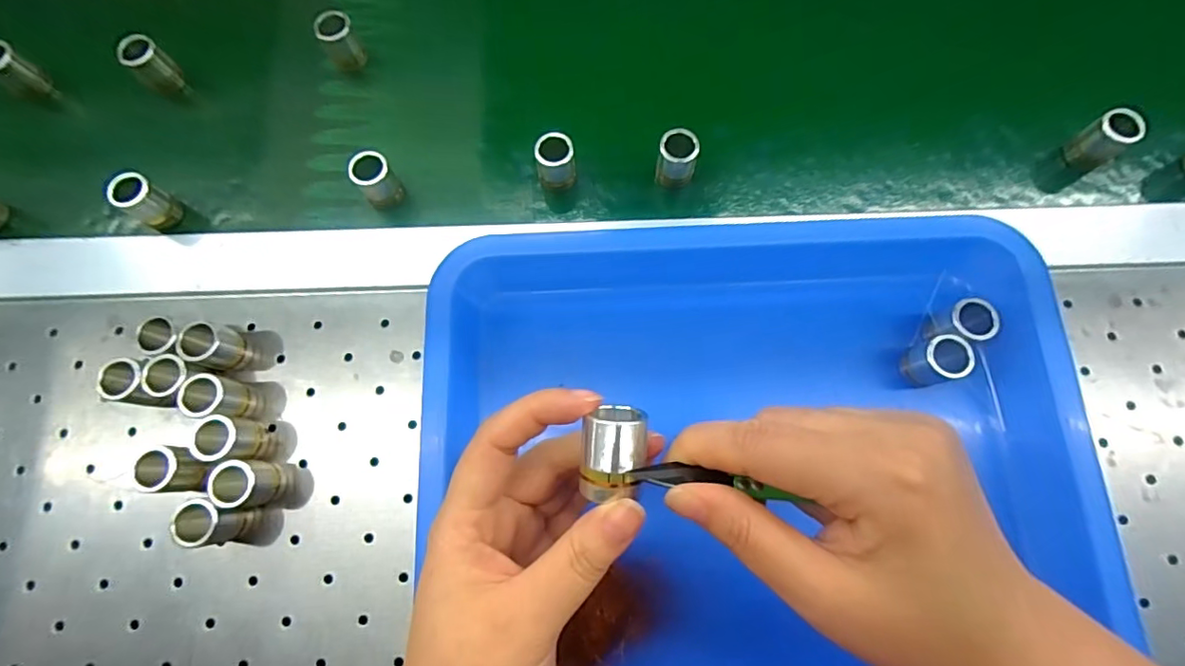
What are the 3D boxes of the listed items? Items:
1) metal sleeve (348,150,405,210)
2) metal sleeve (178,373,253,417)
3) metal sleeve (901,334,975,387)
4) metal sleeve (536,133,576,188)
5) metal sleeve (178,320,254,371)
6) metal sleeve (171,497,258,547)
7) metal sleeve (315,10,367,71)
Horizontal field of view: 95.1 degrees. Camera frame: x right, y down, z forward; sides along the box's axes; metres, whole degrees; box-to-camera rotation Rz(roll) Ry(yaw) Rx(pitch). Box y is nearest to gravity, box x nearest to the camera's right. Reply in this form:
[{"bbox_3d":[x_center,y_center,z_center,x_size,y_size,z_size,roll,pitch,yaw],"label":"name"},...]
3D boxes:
[{"bbox_3d":[-0.131,-0.092,0.330,0.021,0.032,0.021,0,74,1],"label":"metal sleeve"},{"bbox_3d":[-0.198,0.036,0.291,0.022,0.032,0.021,5,74,3],"label":"metal sleeve"},{"bbox_3d":[0.179,0.016,0.287,0.023,0.034,0.022,0,74,1],"label":"metal sleeve"},{"bbox_3d":[-0.022,-0.103,0.331,0.023,0.036,0.017,-13,74,-3],"label":"metal sleeve"},{"bbox_3d":[-0.206,0.007,0.299,0.021,0.031,0.024,20,76,7],"label":"metal sleeve"},{"bbox_3d":[-0.190,0.096,0.276,0.025,0.033,0.022,-4,74,0],"label":"metal sleeve"},{"bbox_3d":[-0.166,-0.193,0.360,0.022,0.035,0.017,-28,76,-7],"label":"metal sleeve"}]

